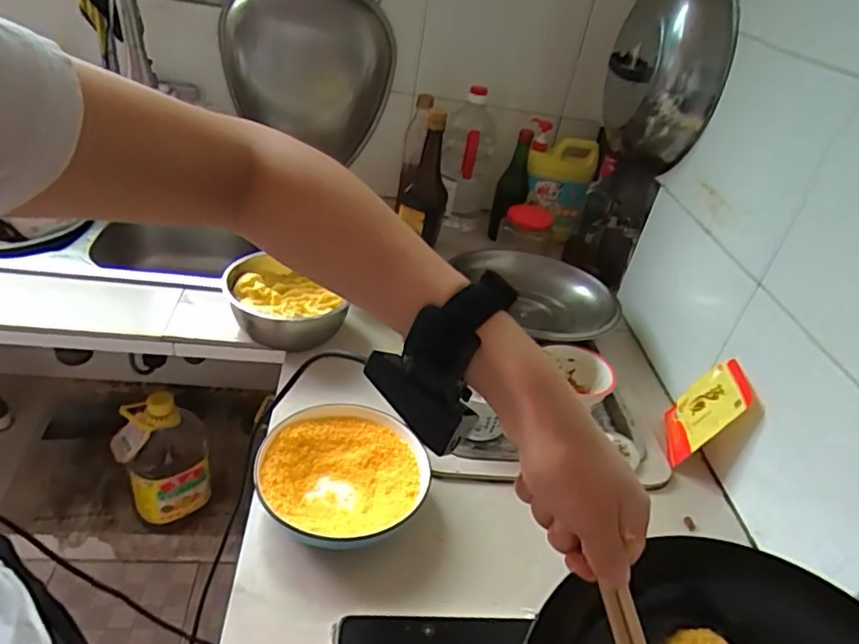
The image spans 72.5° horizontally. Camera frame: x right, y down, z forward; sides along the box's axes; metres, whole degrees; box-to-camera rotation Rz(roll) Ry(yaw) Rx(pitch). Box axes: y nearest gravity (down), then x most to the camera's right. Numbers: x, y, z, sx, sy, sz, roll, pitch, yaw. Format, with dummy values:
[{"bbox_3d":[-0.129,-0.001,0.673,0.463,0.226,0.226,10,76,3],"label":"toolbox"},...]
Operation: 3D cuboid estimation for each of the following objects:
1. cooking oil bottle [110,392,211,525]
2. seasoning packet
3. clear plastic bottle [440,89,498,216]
[{"bbox_3d":[-0.550,0.272,1.213,0.174,0.273,0.126,-10,40,-28],"label":"cooking oil bottle"},{"bbox_3d":[0.365,0.116,0.777,0.014,0.132,0.103,30,41,-13],"label":"seasoning packet"},{"bbox_3d":[0.078,-0.337,1.170,0.098,0.236,0.083,11,34,0],"label":"clear plastic bottle"}]

